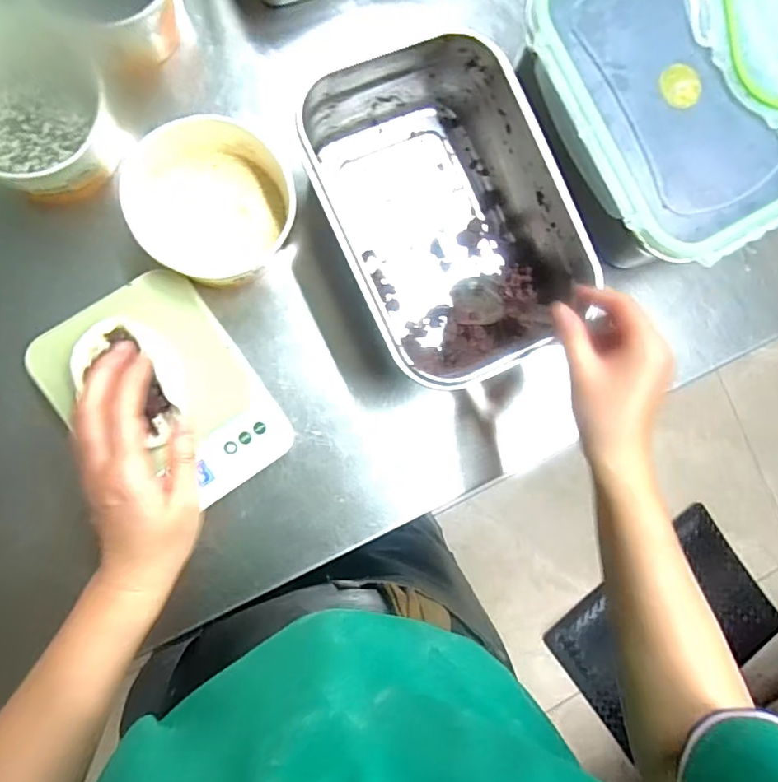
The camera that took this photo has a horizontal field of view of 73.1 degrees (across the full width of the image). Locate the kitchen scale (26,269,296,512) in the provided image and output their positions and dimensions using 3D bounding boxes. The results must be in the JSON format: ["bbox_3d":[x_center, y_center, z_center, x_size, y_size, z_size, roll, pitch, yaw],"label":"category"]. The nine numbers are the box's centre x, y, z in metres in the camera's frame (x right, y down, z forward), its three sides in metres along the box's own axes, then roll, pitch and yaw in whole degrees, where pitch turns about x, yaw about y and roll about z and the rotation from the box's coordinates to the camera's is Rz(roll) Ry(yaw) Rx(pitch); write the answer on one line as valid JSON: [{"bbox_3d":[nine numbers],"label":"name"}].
[{"bbox_3d":[-0.184,0.008,0.438,0.142,0.028,0.186,-36,100,-15],"label":"kitchen scale"}]

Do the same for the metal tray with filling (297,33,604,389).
[{"bbox_3d":[0.044,-0.152,0.476,0.195,0.091,0.275,-26,91,-10],"label":"metal tray with filling"}]

